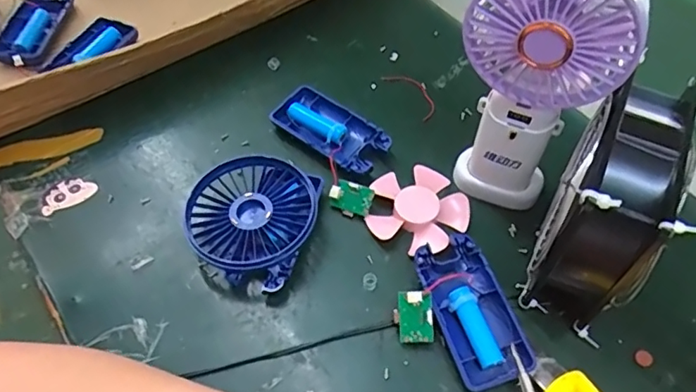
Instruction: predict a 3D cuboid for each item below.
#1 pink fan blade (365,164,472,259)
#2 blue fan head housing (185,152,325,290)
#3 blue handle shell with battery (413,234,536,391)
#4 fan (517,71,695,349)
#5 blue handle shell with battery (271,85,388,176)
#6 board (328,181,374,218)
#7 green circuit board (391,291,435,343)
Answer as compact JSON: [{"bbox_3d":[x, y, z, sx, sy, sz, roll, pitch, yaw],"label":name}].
[{"bbox_3d":[0.050,0.009,0.387,0.068,0.013,0.065,-1,55,1],"label":"pink fan blade"},{"bbox_3d":[-0.064,0.015,0.374,0.083,0.029,0.092,14,57,11],"label":"blue fan head housing"},{"bbox_3d":[0.076,0.071,0.338,0.046,0.022,0.091,-17,56,-10],"label":"blue handle shell with battery"},{"bbox_3d":[0.153,0.005,0.322,0.047,0.116,0.111,22,58,16],"label":"fan"},{"bbox_3d":[-0.014,-0.050,0.428,0.092,0.015,0.046,37,63,24],"label":"blue handle shell with battery"},{"bbox_3d":[0.001,0.003,0.388,0.030,0.004,0.024,23,95,10],"label":"board"},{"bbox_3d":[0.040,0.075,0.334,0.024,0.004,0.031,-4,88,12],"label":"green circuit board"}]

